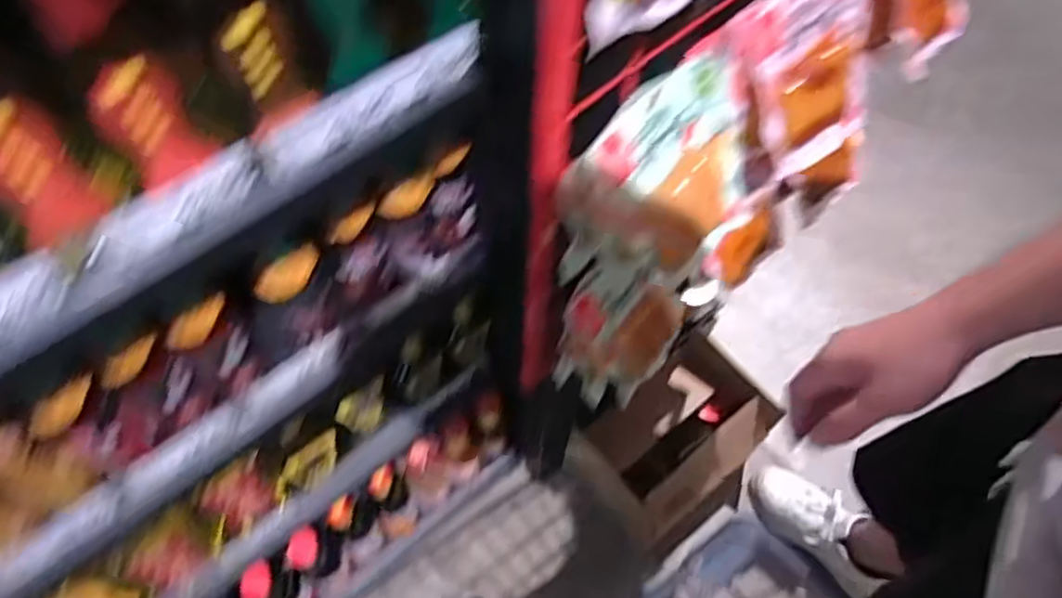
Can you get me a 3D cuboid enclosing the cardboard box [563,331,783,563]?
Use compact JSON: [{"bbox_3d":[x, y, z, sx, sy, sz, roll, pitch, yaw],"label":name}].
[{"bbox_3d":[0.254,0.272,1.245,0.310,0.254,0.233,-37,68,-20],"label":"cardboard box"}]

